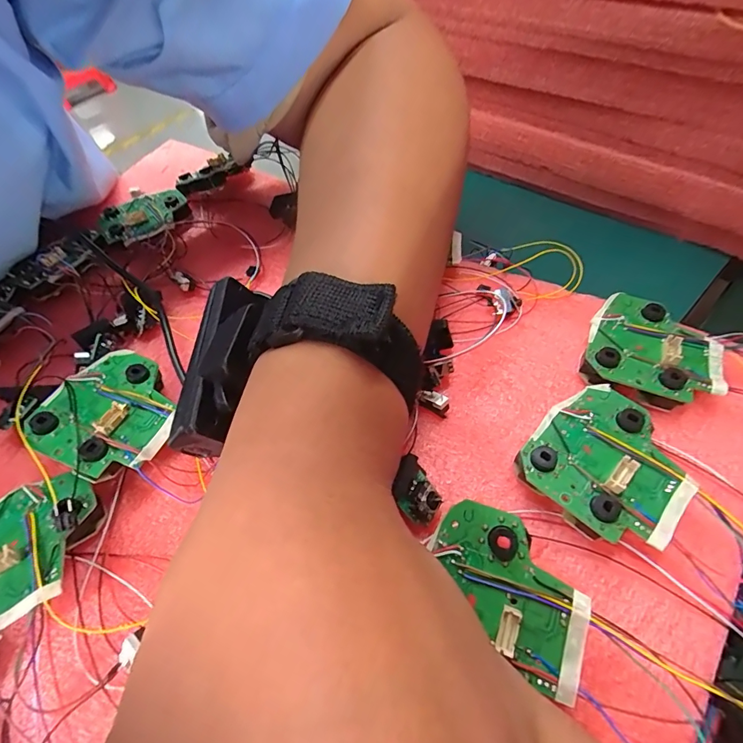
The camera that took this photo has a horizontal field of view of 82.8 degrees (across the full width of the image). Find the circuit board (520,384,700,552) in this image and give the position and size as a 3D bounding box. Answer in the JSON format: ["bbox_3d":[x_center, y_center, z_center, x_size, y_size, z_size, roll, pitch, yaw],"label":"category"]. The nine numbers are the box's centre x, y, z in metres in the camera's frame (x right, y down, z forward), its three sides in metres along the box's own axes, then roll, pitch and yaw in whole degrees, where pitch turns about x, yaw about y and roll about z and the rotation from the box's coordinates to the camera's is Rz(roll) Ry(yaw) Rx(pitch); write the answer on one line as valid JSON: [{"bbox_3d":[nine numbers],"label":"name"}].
[{"bbox_3d":[0.089,0.035,0.160,0.052,0.018,0.053,36,67,28],"label":"circuit board"}]

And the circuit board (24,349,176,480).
[{"bbox_3d":[-0.108,0.016,0.177,0.052,0.005,0.052,24,53,9],"label":"circuit board"}]

